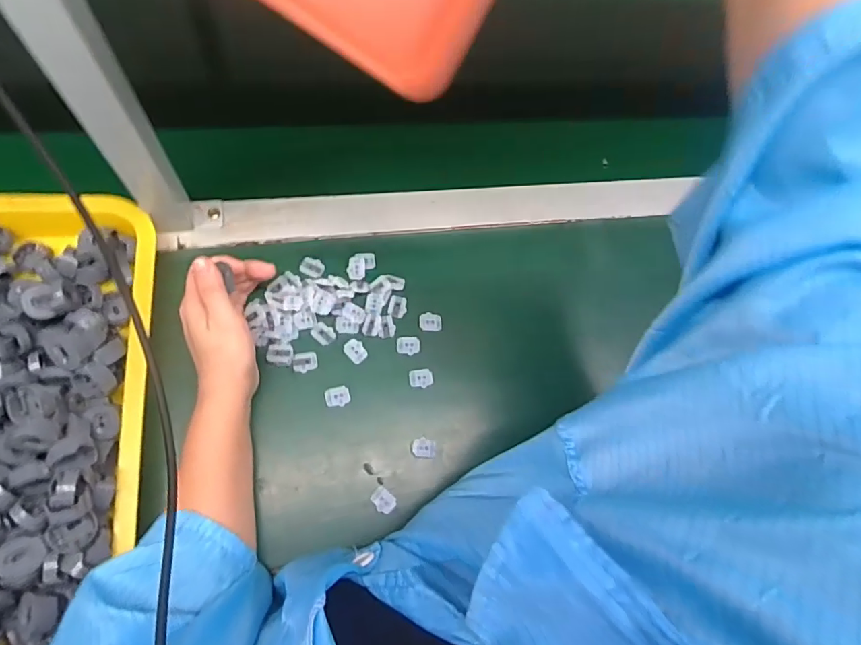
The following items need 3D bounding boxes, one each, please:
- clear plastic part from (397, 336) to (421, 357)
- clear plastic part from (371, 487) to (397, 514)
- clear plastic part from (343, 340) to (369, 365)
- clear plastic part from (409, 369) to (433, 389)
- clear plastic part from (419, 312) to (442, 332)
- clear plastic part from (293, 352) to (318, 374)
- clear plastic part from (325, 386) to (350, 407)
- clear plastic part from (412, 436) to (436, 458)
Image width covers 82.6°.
[{"bbox_3d":[-0.021,0.022,0.470,0.022,0.004,0.018,1,73,-2],"label":"clear plastic part"},{"bbox_3d":[-0.040,0.153,0.421,0.021,0.004,0.016,39,75,9],"label":"clear plastic part"},{"bbox_3d":[-0.070,0.027,0.461,0.017,0.004,0.023,-41,79,-13],"label":"clear plastic part"},{"bbox_3d":[-0.009,0.053,0.462,0.022,0.004,0.018,-6,73,-4],"label":"clear plastic part"},{"bbox_3d":[0.000,-0.001,0.482,0.022,0.004,0.018,1,73,-2],"label":"clear plastic part"},{"bbox_3d":[-0.115,0.036,0.447,0.021,0.004,0.019,-11,74,-6],"label":"clear plastic part"},{"bbox_3d":[-0.084,0.067,0.444,0.021,0.004,0.018,-11,74,-6],"label":"clear plastic part"},{"bbox_3d":[-0.006,0.113,0.442,0.021,0.004,0.018,2,73,-2],"label":"clear plastic part"}]

